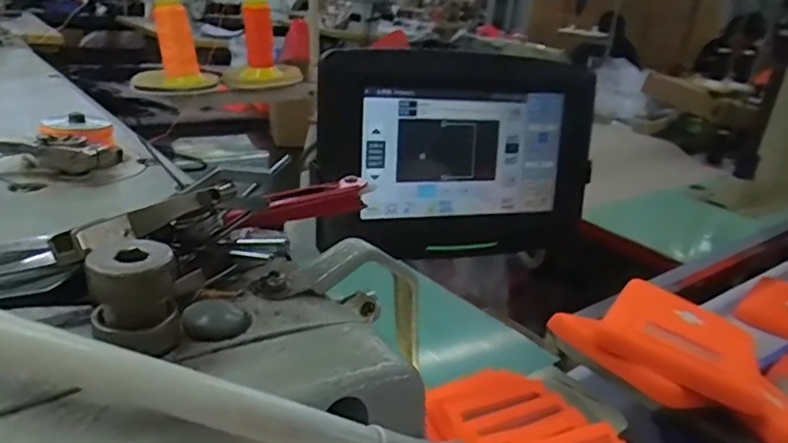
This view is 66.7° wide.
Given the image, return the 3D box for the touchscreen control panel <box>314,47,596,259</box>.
[{"bbox_3d":[0.041,-0.044,0.415,0.184,0.129,0.033,0,23,-17],"label":"touchscreen control panel"}]

